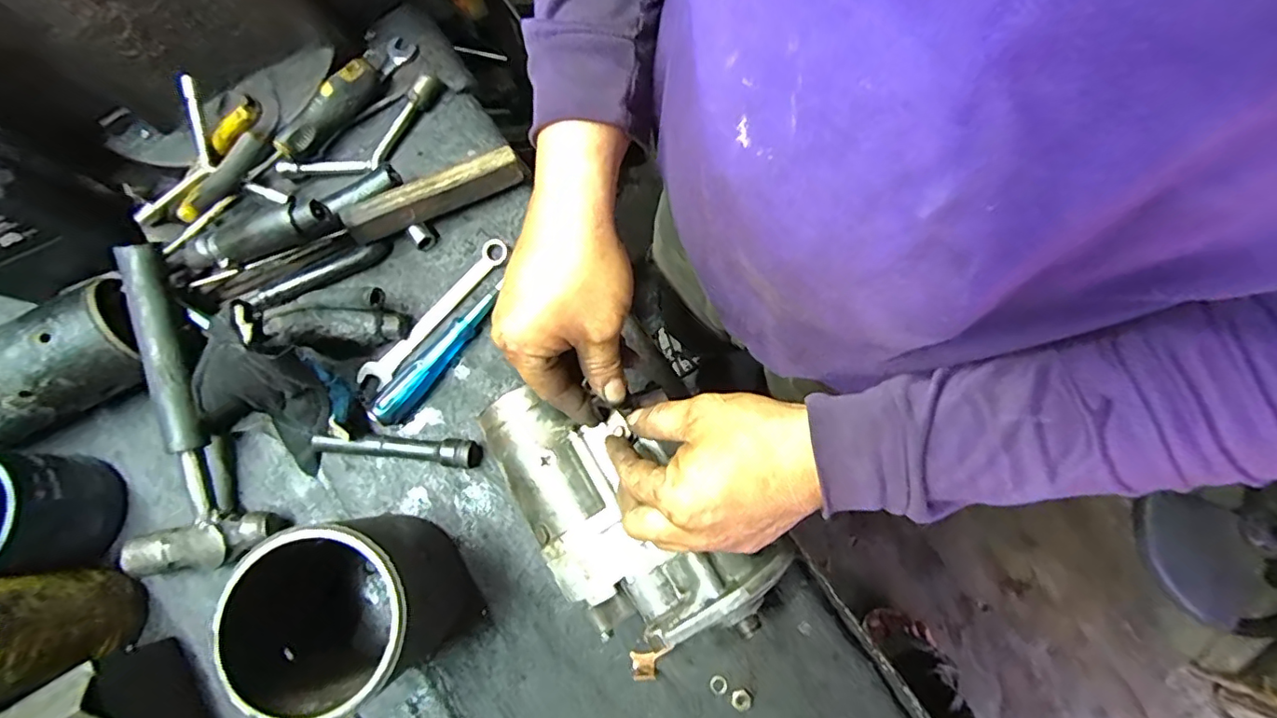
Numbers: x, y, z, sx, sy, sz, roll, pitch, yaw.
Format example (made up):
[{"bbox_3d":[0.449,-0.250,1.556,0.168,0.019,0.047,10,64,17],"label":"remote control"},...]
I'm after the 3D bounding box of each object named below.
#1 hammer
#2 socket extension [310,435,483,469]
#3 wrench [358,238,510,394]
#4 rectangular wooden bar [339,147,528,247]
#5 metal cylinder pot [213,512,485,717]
[{"bbox_3d":[-0.350,0.036,0.421,0.102,0.024,0.239,-10,93,-1],"label":"hammer"},{"bbox_3d":[-0.196,0.074,0.454,0.132,0.020,0.021,3,79,2],"label":"socket extension"},{"bbox_3d":[-0.174,-0.040,0.482,0.023,0.009,0.163,40,82,8],"label":"wrench"},{"bbox_3d":[-0.170,-0.136,0.476,0.147,0.042,0.023,-24,80,-3],"label":"rectangular wooden bar"},{"bbox_3d":[-0.189,0.164,0.382,0.105,0.128,0.105,0,79,1],"label":"metal cylinder pot"}]

